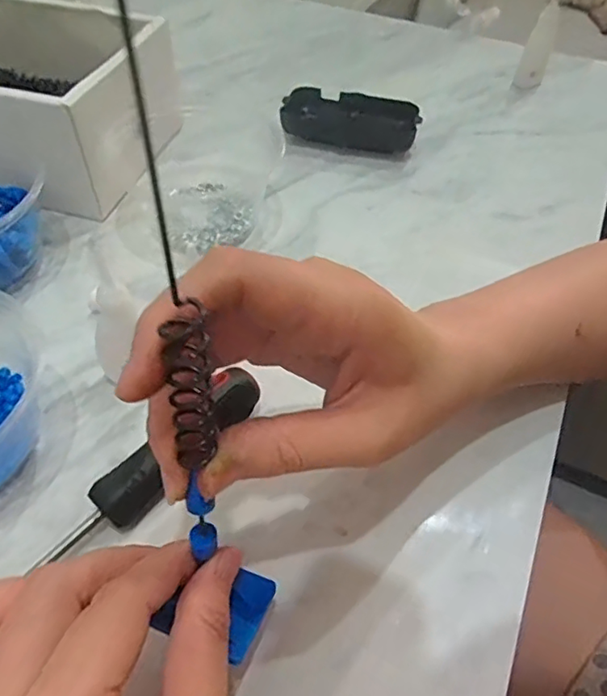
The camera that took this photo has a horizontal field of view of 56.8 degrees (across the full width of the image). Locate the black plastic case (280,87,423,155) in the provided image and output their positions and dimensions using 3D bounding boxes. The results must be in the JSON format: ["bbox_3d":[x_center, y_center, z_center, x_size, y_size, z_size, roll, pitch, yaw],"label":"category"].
[{"bbox_3d":[0.040,-0.189,0.468,0.107,0.028,0.049,12,53,8],"label":"black plastic case"}]

